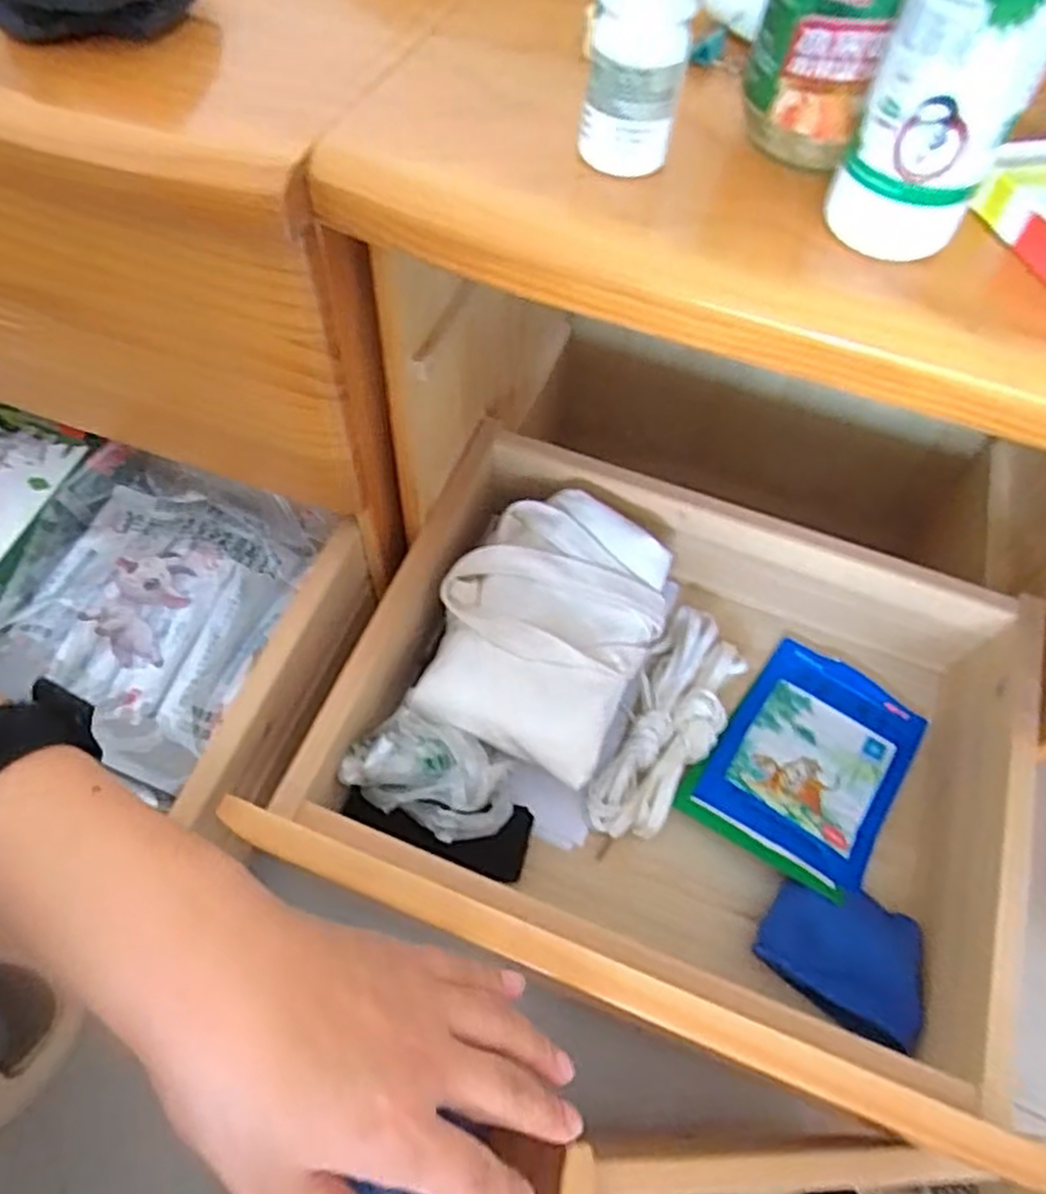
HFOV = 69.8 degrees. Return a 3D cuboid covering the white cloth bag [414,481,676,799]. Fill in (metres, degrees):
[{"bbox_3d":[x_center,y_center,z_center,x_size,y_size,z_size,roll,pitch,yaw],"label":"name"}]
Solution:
[{"bbox_3d":[0.016,0.023,0.494,0.128,0.077,0.170,25,61,11],"label":"white cloth bag"}]

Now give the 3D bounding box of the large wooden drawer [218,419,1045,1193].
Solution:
[{"bbox_3d":[0.093,0.093,0.465,0.386,0.127,0.307,19,60,8],"label":"large wooden drawer"}]

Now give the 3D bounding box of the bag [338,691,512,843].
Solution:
[{"bbox_3d":[-0.052,0.099,0.432,0.095,0.034,0.060,24,60,11],"label":"bag"}]

